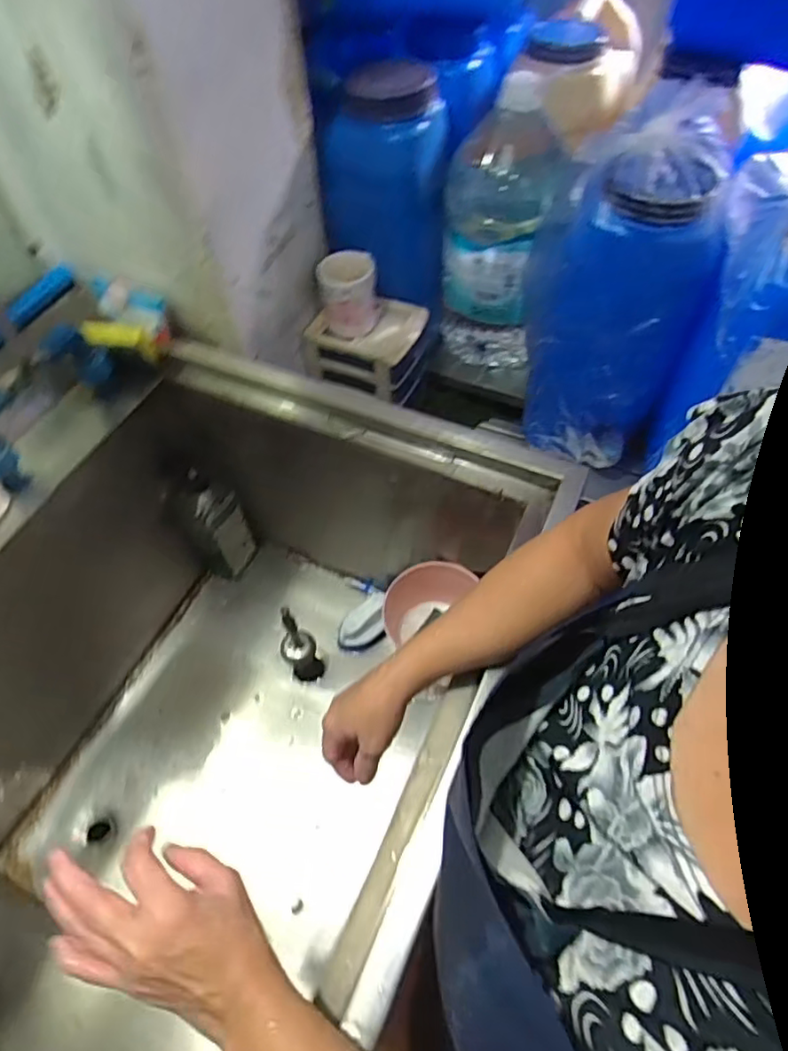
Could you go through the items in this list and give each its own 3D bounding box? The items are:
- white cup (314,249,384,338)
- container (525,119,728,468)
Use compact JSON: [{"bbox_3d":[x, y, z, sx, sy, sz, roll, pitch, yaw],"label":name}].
[{"bbox_3d":[-0.068,-0.355,0.906,0.086,0.098,0.094,-6,57,-1],"label":"white cup"},{"bbox_3d":[0.283,-0.303,0.820,0.197,0.390,0.231,11,58,10],"label":"container"}]

